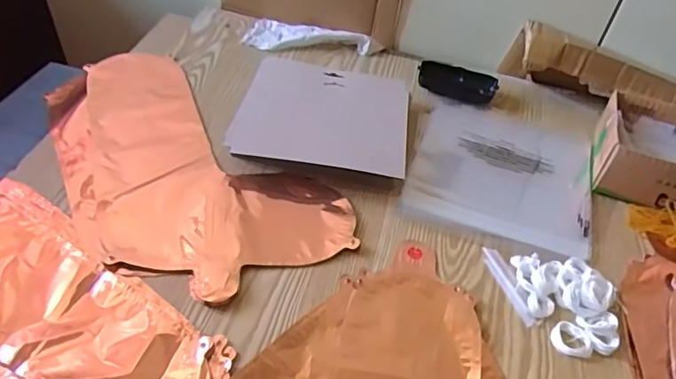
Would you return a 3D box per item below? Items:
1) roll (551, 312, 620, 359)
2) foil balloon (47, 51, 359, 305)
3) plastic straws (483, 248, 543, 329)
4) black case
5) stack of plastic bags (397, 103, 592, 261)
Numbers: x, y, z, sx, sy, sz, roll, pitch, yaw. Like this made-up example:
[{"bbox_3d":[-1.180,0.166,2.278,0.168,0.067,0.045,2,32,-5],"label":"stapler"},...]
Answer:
[{"bbox_3d":[0.225,0.133,0.472,0.061,0.014,0.035,-5,46,-12],"label":"roll"},{"bbox_3d":[-0.193,-0.033,0.580,0.217,0.010,0.418,-32,57,-33],"label":"foil balloon"},{"bbox_3d":[0.167,0.092,0.507,0.017,0.006,0.088,-8,47,-15],"label":"plastic straws"},{"bbox_3d":[0.168,-0.152,0.734,0.107,0.029,0.042,14,45,6],"label":"black case"},{"bbox_3d":[0.200,-0.029,0.627,0.204,0.013,0.227,17,46,10],"label":"stack of plastic bags"}]

